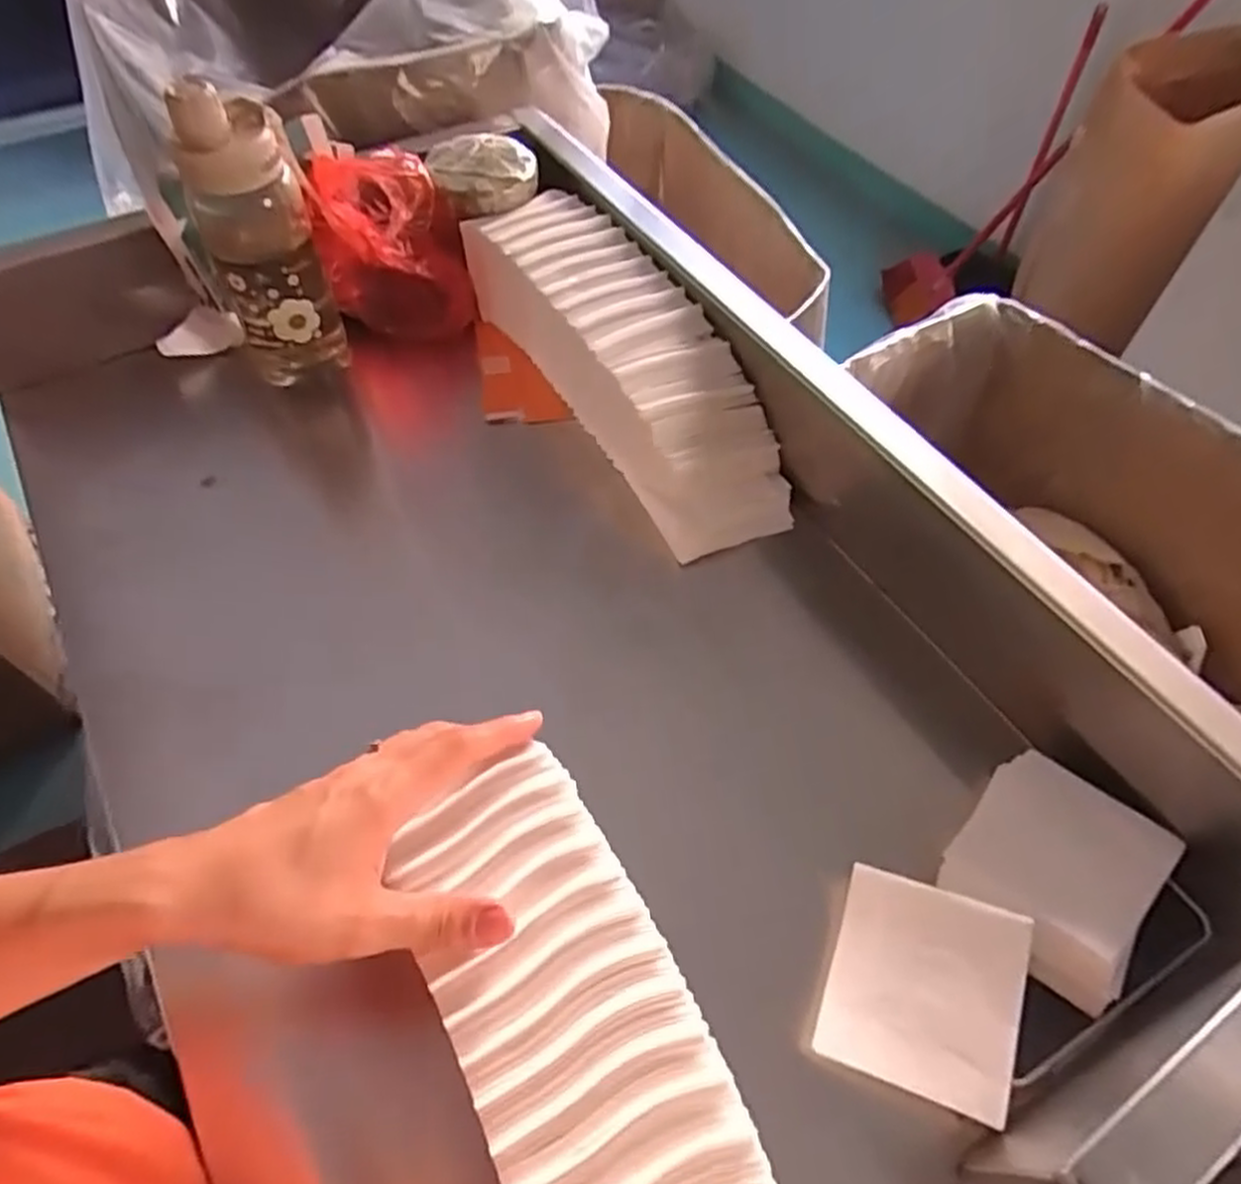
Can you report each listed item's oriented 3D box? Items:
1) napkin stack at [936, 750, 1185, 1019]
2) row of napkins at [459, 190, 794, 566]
[{"bbox_3d":[0.236,0.146,0.427,0.091,0.029,0.109,36,62,22],"label":"napkin stack"},{"bbox_3d":[0.000,-0.180,0.627,0.118,0.095,0.347,-30,61,-19],"label":"row of napkins"}]

